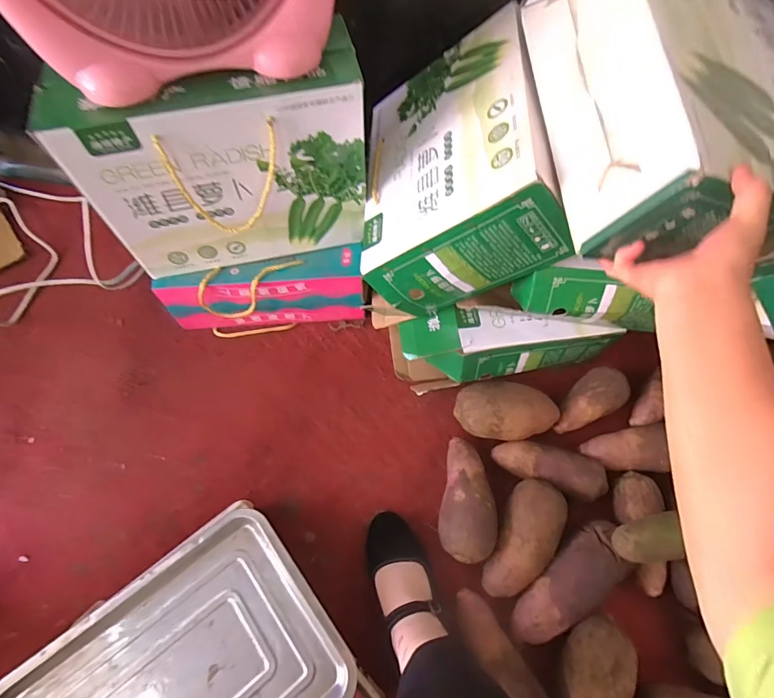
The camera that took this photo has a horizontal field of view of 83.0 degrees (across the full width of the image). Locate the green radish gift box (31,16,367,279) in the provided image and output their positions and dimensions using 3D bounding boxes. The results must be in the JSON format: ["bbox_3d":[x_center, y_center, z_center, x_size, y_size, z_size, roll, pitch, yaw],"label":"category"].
[{"bbox_3d":[-0.206,-0.243,0.603,0.357,0.251,0.125,-16,66,-9],"label":"green radish gift box"}]

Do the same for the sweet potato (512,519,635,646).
[{"bbox_3d":[0.252,0.324,0.598,0.192,0.058,0.073,-37,71,-17],"label":"sweet potato"}]

